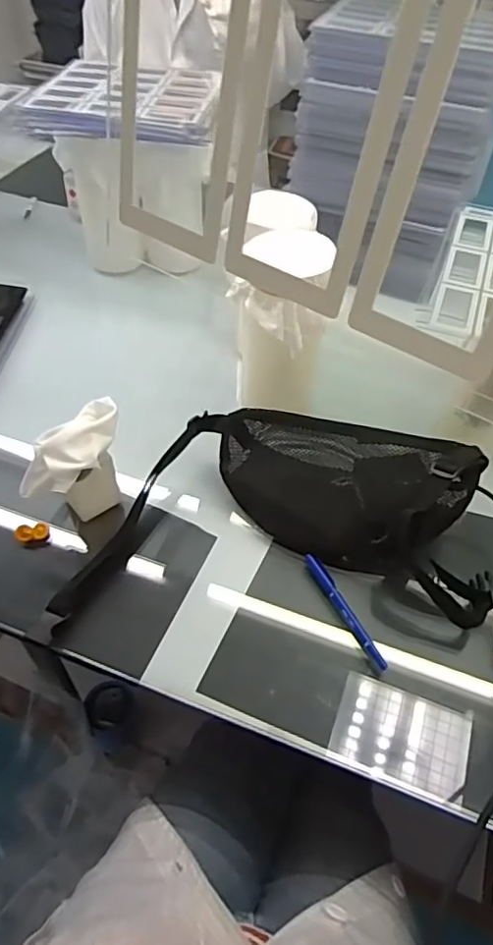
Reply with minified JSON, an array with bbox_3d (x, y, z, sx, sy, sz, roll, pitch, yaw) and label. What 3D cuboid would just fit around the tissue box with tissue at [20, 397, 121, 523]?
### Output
[{"bbox_3d":[-0.174,0.002,0.619,0.061,0.117,0.121,31,56,22],"label":"tissue box with tissue"}]

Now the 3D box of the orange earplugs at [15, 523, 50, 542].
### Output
[{"bbox_3d":[-0.240,0.067,0.647,0.035,0.017,0.018,-28,57,-23],"label":"orange earplugs"}]

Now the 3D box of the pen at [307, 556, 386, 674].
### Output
[{"bbox_3d":[0.101,0.140,0.591,0.016,0.014,0.136,-21,54,-19],"label":"pen"}]

